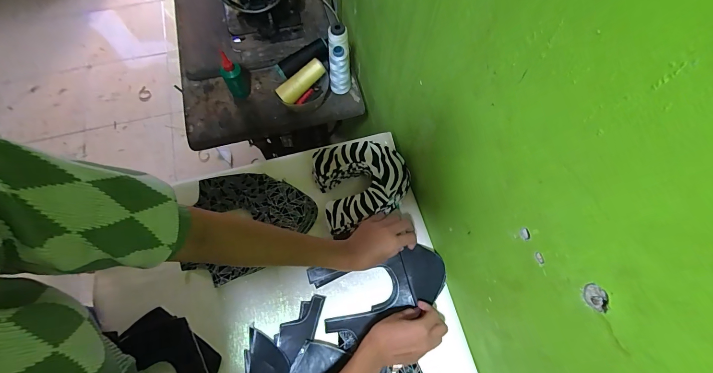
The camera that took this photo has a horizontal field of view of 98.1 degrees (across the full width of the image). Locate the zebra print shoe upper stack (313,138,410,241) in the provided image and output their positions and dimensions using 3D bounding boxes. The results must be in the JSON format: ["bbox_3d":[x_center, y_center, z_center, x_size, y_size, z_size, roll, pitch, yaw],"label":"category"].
[{"bbox_3d":[0.010,-0.012,0.581,0.165,0.060,0.165,-17,70,-8],"label":"zebra print shoe upper stack"}]

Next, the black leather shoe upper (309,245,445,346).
[{"bbox_3d":[0.041,0.175,0.542,0.222,0.022,0.118,-22,71,1],"label":"black leather shoe upper"}]

